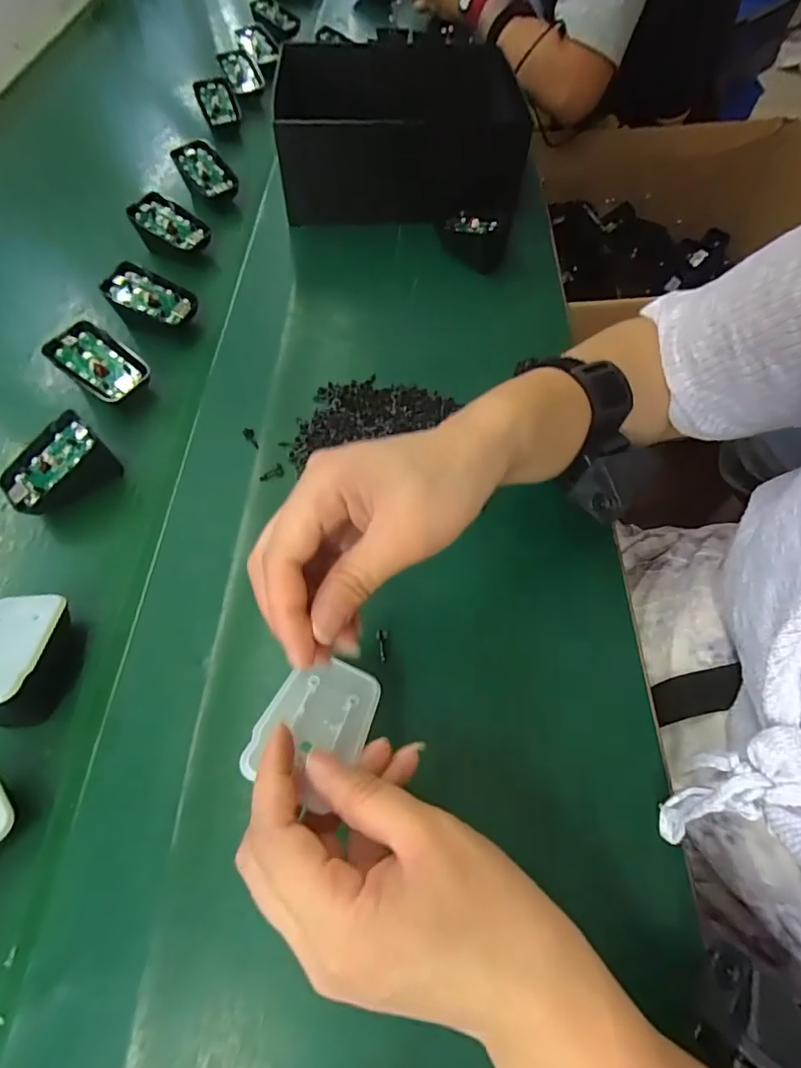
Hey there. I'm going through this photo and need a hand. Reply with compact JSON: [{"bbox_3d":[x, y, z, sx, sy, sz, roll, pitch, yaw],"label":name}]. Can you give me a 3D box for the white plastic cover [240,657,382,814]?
[{"bbox_3d":[-0.036,0.083,0.229,0.044,0.004,0.067,29,38,-1],"label":"white plastic cover"}]

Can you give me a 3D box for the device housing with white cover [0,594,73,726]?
[{"bbox_3d":[-0.205,0.066,0.277,0.049,0.047,0.069,6,60,5],"label":"device housing with white cover"}]

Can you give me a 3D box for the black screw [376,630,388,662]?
[{"bbox_3d":[-0.011,0.065,0.296,0.006,0.004,0.019,-1,73,1],"label":"black screw"}]

